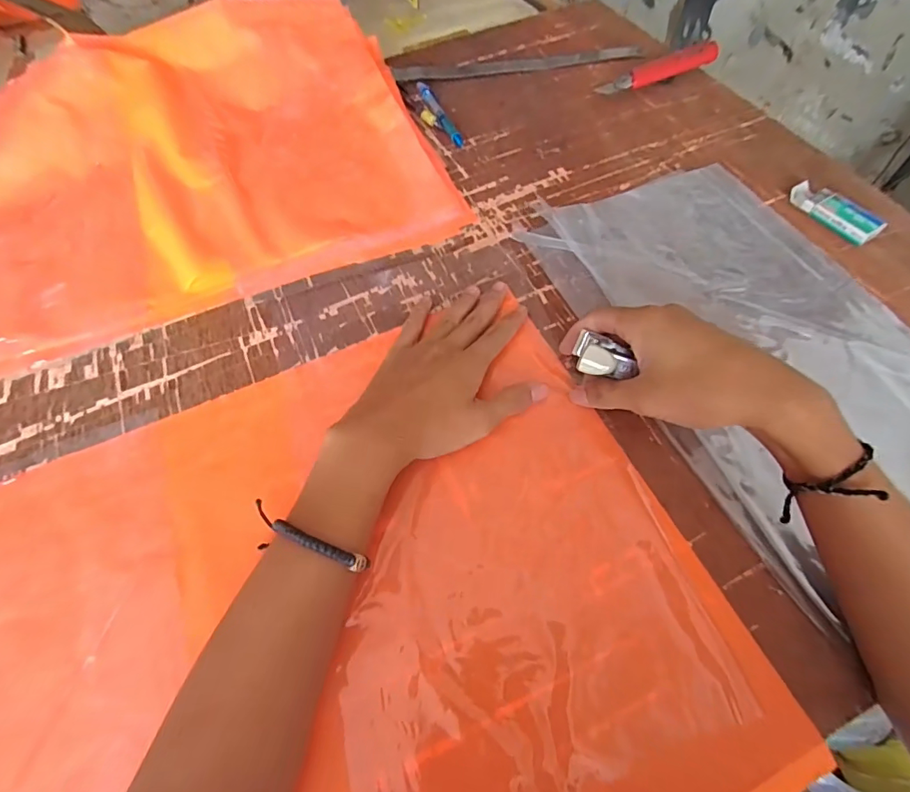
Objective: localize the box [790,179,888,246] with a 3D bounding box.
[{"bbox_3d":[0.344,-0.169,0.420,0.029,0.012,0.080,-31,64,-15],"label":"box"}]

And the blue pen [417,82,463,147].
[{"bbox_3d":[-0.019,-0.323,0.527,0.015,0.009,0.124,-19,62,-9],"label":"blue pen"}]

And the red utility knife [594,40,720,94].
[{"bbox_3d":[0.241,-0.380,0.540,0.156,0.020,0.029,-24,63,-12],"label":"red utility knife"}]

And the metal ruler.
[{"bbox_3d":[0.078,-0.417,0.581,0.307,0.007,0.036,-8,61,-3],"label":"metal ruler"}]

